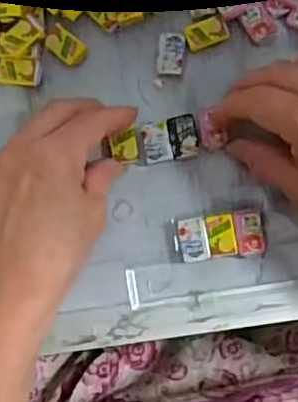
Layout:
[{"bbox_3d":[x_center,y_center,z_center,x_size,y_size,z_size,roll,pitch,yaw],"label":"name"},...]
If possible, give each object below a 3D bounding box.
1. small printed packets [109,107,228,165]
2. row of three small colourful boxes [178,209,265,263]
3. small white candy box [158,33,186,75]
[{"bbox_3d":[0.012,-0.039,0.415,0.070,0.005,0.027,-10,84,7],"label":"small printed packets"},{"bbox_3d":[0.044,0.022,0.407,0.050,0.008,0.027,-8,85,5],"label":"row of three small colourful boxes"},{"bbox_3d":[0.014,-0.093,0.420,0.016,0.005,0.026,3,86,6],"label":"small white candy box"}]

